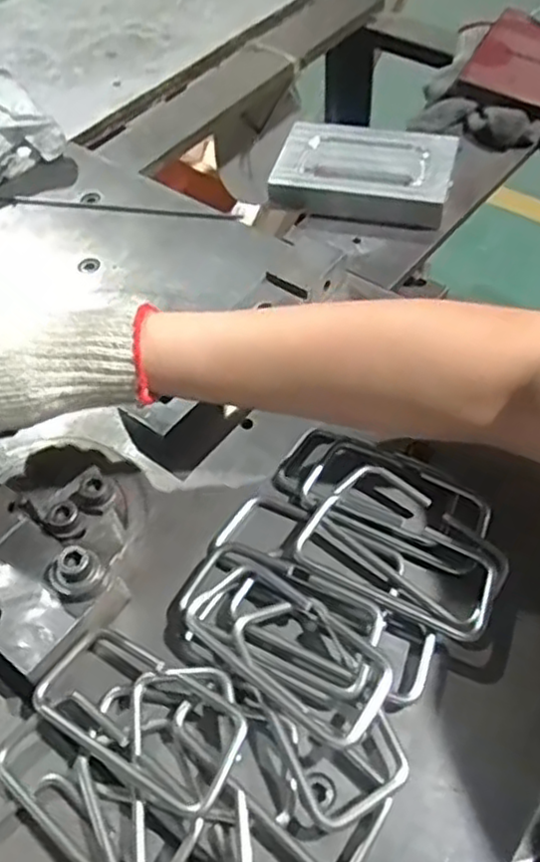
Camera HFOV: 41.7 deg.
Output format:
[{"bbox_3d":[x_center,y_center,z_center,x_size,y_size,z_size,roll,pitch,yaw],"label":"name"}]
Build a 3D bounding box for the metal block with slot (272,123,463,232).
[{"bbox_3d":[0.078,-0.217,0.587,0.140,0.030,0.098,11,54,13],"label":"metal block with slot"}]

